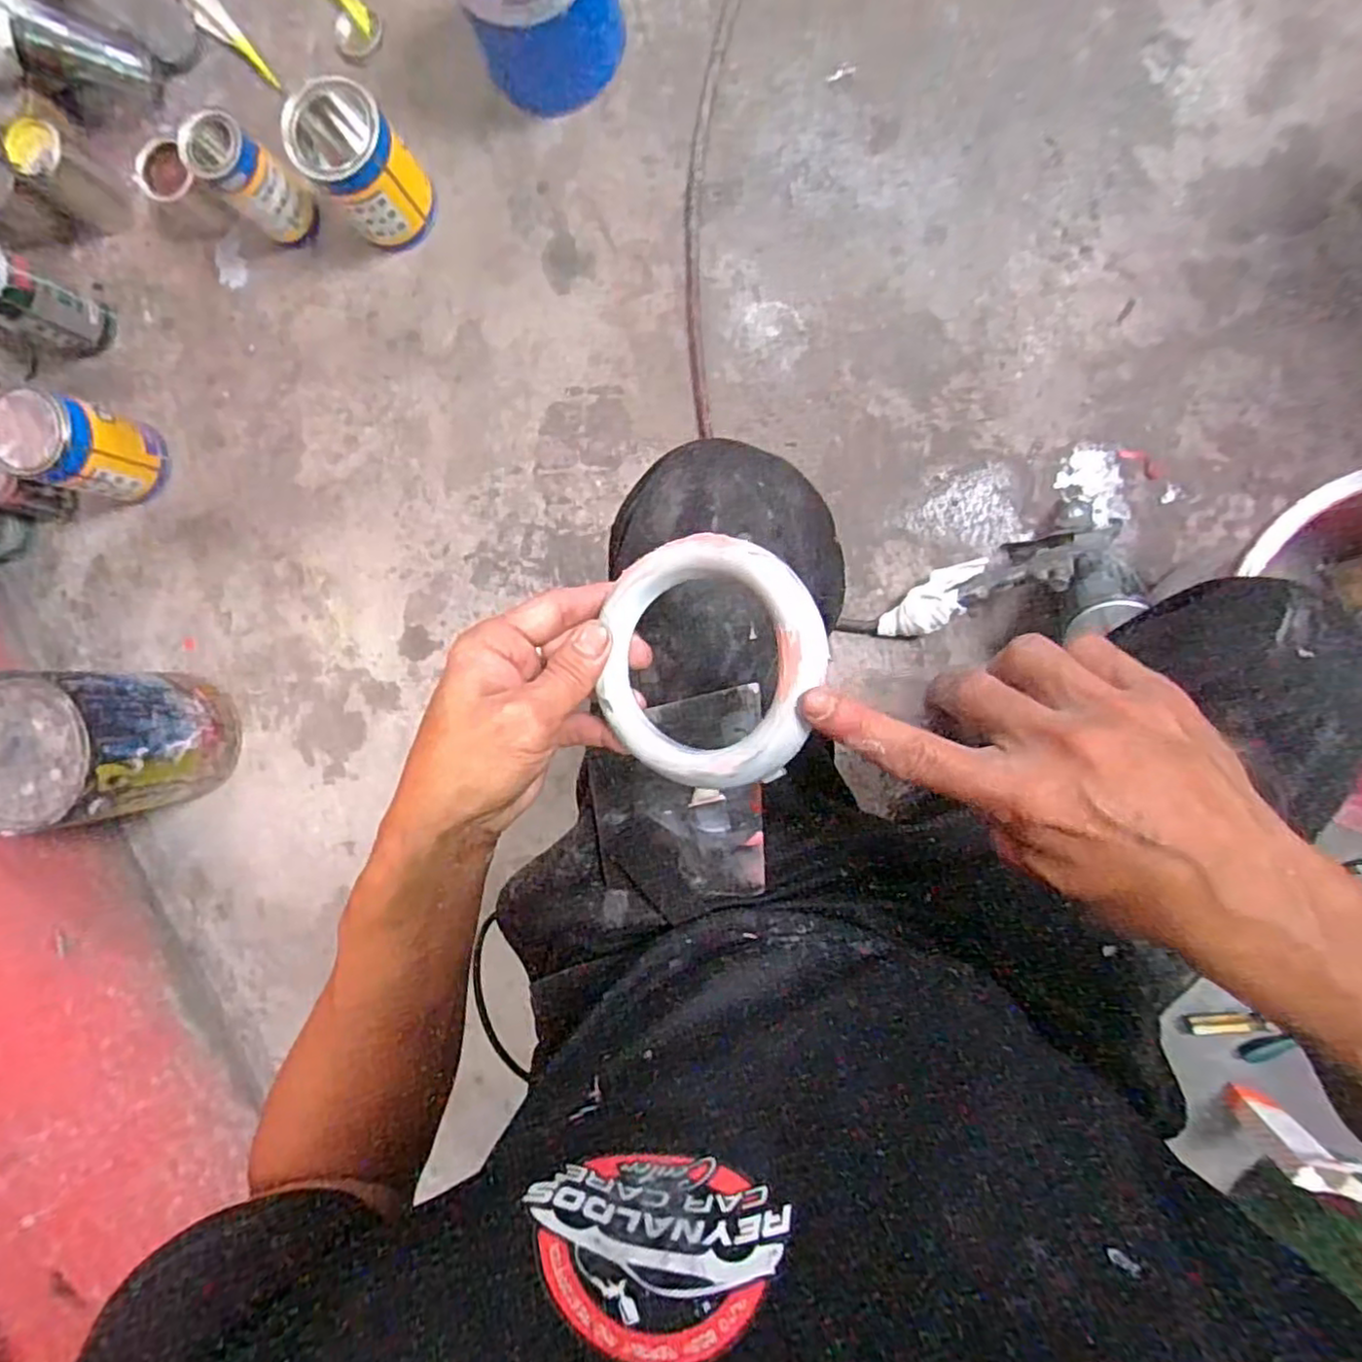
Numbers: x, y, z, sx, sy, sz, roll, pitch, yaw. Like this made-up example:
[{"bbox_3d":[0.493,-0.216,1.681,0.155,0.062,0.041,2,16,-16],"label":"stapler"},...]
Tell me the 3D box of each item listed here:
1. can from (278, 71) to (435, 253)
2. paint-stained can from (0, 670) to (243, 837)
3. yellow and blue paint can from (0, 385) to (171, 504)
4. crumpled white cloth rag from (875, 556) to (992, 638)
[{"bbox_3d":[-0.349,-0.568,0.762,0.099,0.125,0.104,0,91,7],"label":"can"},{"bbox_3d":[-0.642,0.067,0.777,0.141,0.213,0.149,0,91,7],"label":"paint-stained can"},{"bbox_3d":[-0.705,-0.277,0.814,0.093,0.147,0.097,0,91,7],"label":"yellow and blue paint can"},{"bbox_3d":[0.277,-0.087,0.745,0.126,0.053,0.048,-41,86,6],"label":"crumpled white cloth rag"}]

